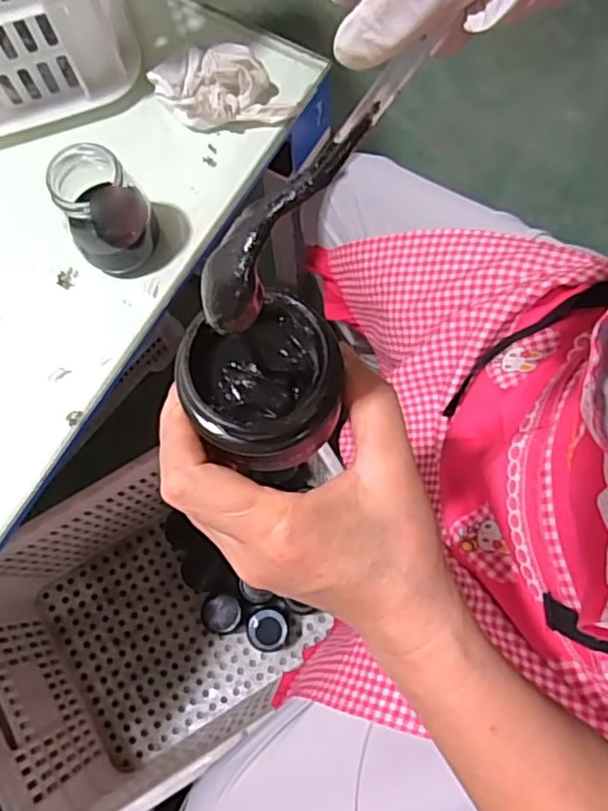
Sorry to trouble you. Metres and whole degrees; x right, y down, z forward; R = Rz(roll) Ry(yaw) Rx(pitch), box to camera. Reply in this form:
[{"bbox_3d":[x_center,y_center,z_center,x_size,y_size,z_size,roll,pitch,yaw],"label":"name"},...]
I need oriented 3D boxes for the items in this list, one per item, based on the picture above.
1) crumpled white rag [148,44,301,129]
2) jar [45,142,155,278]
[{"bbox_3d":[-0.071,-0.281,0.554,0.110,0.034,0.082,-7,74,0],"label":"crumpled white rag"},{"bbox_3d":[-0.151,-0.146,0.494,0.060,0.093,0.056,-1,74,2],"label":"jar"}]

